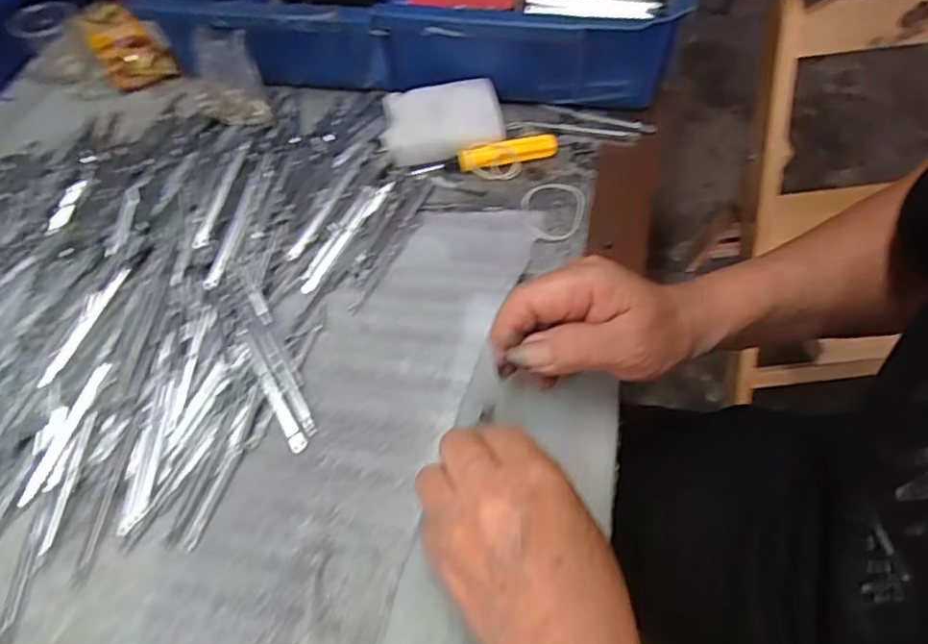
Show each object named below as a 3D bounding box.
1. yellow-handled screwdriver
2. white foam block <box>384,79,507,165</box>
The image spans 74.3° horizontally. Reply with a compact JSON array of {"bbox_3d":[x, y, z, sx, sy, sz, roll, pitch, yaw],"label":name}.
[{"bbox_3d":[0.007,-0.119,0.440,0.123,0.015,0.016,-11,56,-4],"label":"yellow-handled screwdriver"},{"bbox_3d":[-0.015,-0.149,0.458,0.086,0.031,0.059,-8,56,-2],"label":"white foam block"}]

